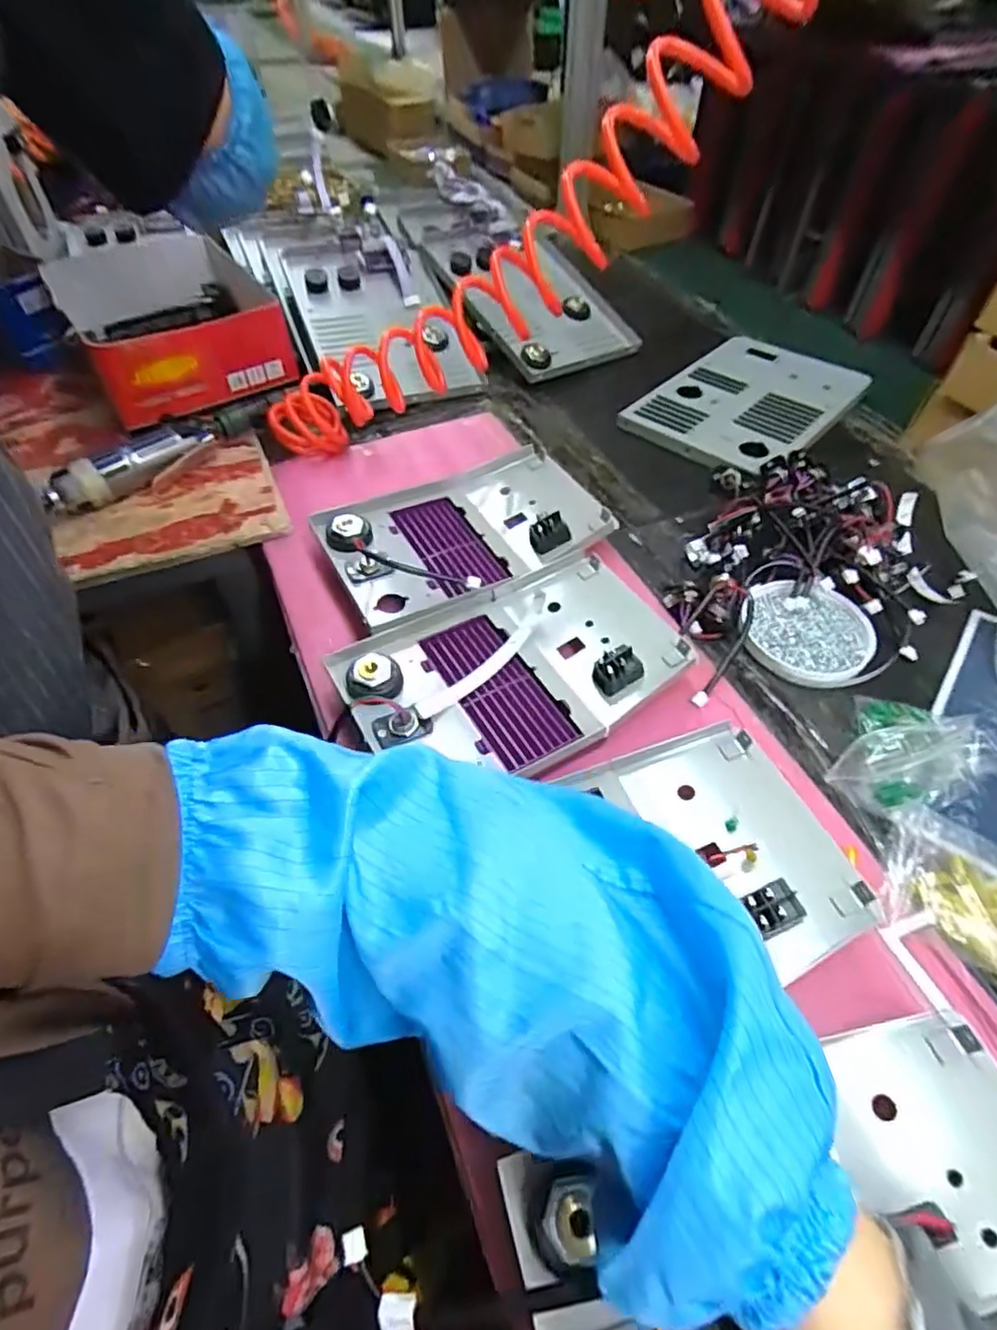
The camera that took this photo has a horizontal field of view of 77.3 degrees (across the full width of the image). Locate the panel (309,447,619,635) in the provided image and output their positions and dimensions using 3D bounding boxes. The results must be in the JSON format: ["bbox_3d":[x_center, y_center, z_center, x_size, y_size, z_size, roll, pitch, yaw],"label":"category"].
[{"bbox_3d":[-0.028,-0.113,0.538,0.229,0.041,0.160,-24,55,-18],"label":"panel"}]

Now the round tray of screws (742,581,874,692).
[{"bbox_3d":[0.240,-0.028,0.483,0.094,0.022,0.089,0,51,0],"label":"round tray of screws"}]

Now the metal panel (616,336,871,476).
[{"bbox_3d":[0.283,-0.301,0.705,0.179,0.018,0.275,34,59,25],"label":"metal panel"}]

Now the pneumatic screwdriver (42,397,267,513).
[{"bbox_3d":[-0.321,-0.206,0.602,0.028,0.041,0.215,32,58,23],"label":"pneumatic screwdriver"}]

